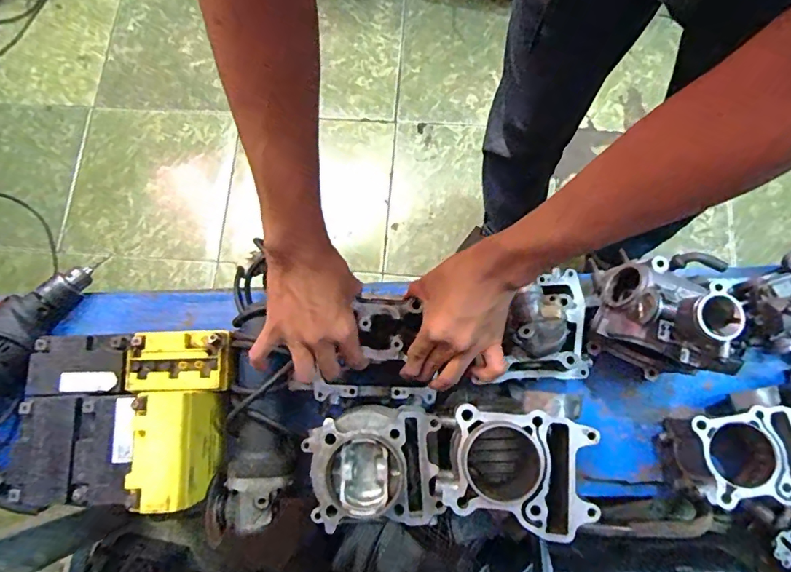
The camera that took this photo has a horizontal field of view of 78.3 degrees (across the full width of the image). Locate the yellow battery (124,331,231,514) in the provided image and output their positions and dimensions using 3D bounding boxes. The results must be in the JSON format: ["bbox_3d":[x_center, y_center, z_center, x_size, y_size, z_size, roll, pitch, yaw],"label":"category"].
[{"bbox_3d":[-0.245,0.142,0.539,0.112,0.088,0.183,-3,77,2],"label":"yellow battery"}]

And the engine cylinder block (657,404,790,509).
[{"bbox_3d":[0.385,0.187,0.545,0.133,0.085,0.100,-3,77,2],"label":"engine cylinder block"}]

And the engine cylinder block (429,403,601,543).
[{"bbox_3d":[0.109,0.165,0.456,0.136,0.074,0.100,13,78,6],"label":"engine cylinder block"}]

